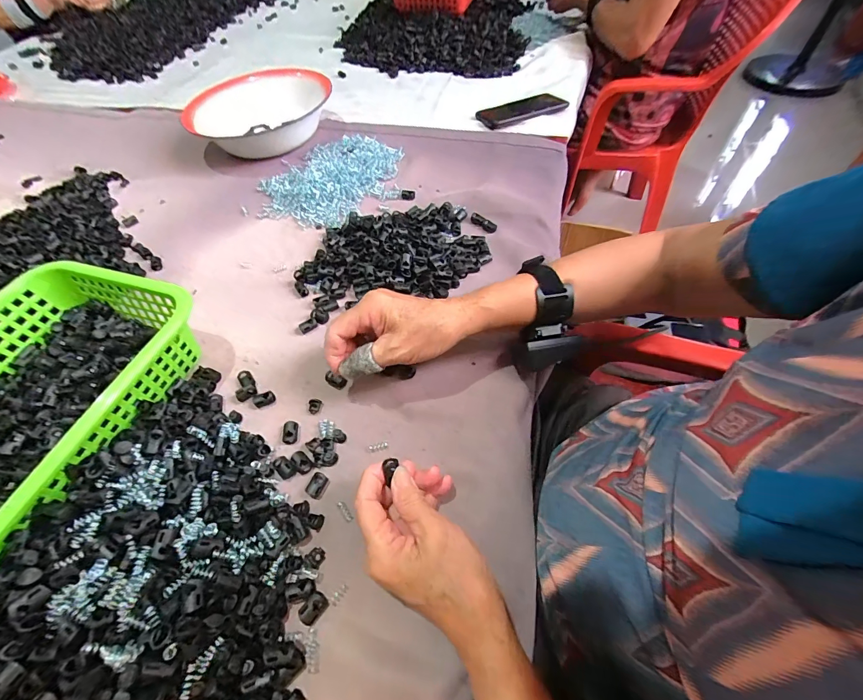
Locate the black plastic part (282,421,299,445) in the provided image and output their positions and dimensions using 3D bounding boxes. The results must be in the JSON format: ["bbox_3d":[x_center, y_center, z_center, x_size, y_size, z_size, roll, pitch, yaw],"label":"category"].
[{"bbox_3d":[-0.134,0.078,0.352,0.014,0.008,0.020,-4,54,2],"label":"black plastic part"}]

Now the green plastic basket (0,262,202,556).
[{"bbox_3d":[-0.370,0.058,0.337,0.200,0.078,0.285,13,57,14],"label":"green plastic basket"}]

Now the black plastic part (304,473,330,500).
[{"bbox_3d":[-0.100,0.118,0.322,0.014,0.007,0.020,16,57,16],"label":"black plastic part"}]

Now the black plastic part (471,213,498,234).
[{"bbox_3d":[0.073,-0.176,0.509,0.017,0.006,0.045,-32,58,-17],"label":"black plastic part"}]

